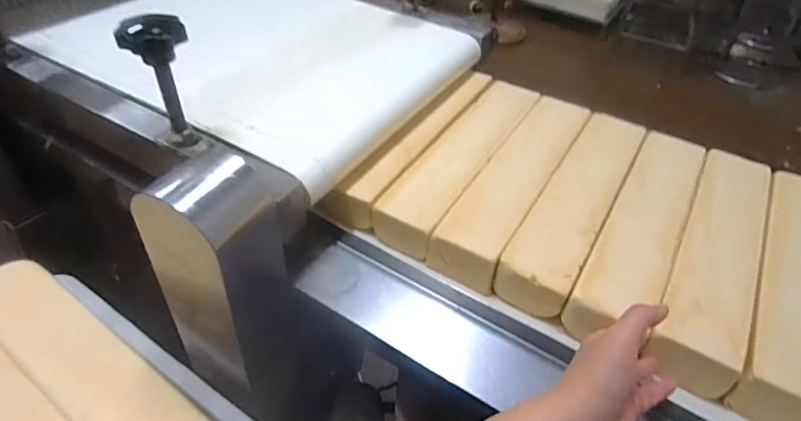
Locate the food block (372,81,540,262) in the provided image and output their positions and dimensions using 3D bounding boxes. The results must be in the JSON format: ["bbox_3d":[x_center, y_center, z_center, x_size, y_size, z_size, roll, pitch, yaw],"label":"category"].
[{"bbox_3d":[0.087,-0.072,0.679,0.081,0.057,0.355,26,47,20],"label":"food block"}]

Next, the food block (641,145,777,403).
[{"bbox_3d":[0.349,0.039,0.558,0.075,0.051,0.333,24,52,19],"label":"food block"}]

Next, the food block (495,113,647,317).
[{"bbox_3d":[0.219,-0.012,0.624,0.076,0.060,0.338,26,47,20],"label":"food block"}]

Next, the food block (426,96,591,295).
[{"bbox_3d":[0.152,-0.041,0.651,0.079,0.065,0.342,25,47,20],"label":"food block"}]

